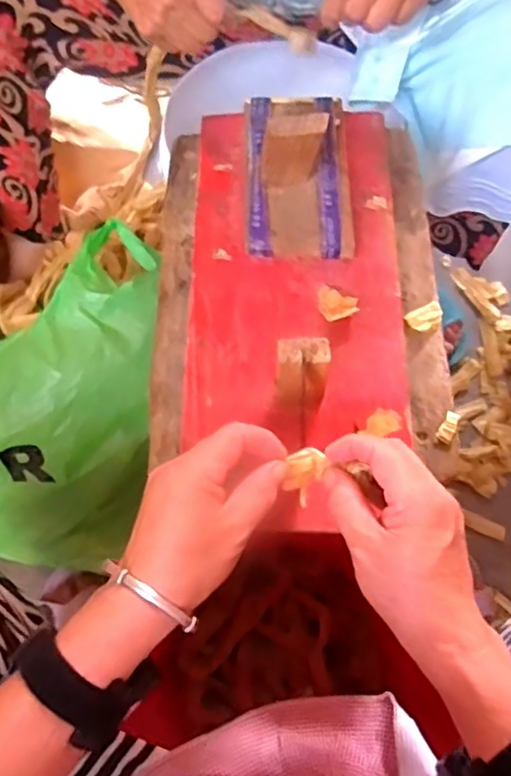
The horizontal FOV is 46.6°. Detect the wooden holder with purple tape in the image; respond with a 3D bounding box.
[{"bbox_3d":[0.035,-0.192,0.471,0.085,0.080,0.158,0,68,1],"label":"wooden holder with purple tape"}]

